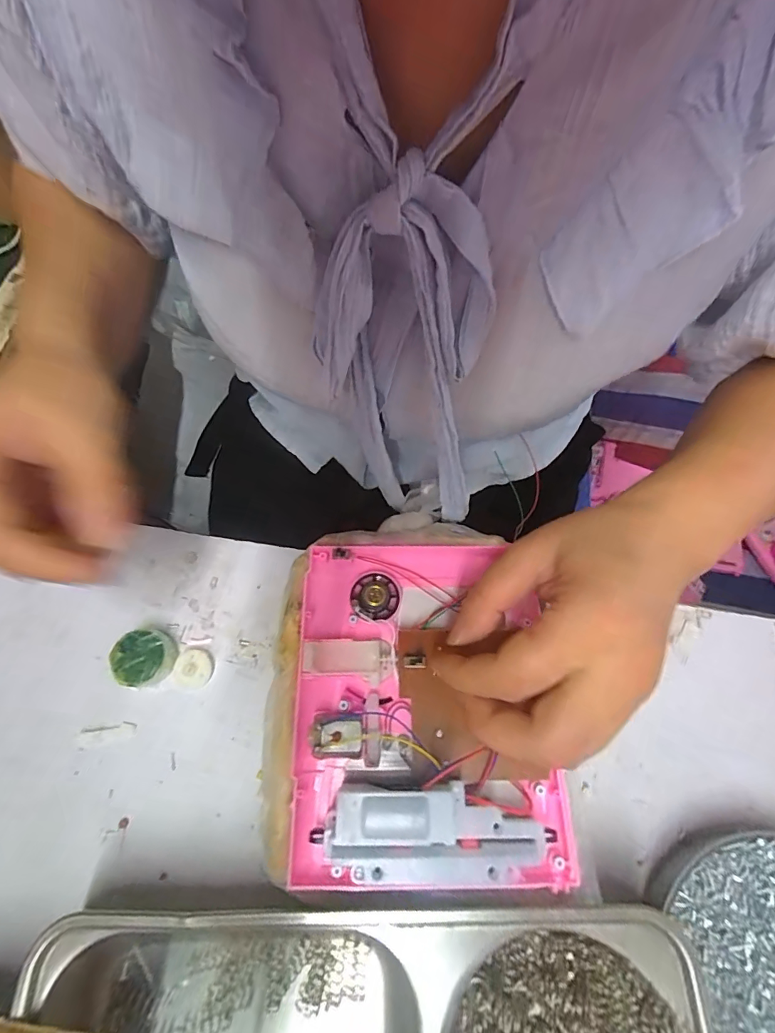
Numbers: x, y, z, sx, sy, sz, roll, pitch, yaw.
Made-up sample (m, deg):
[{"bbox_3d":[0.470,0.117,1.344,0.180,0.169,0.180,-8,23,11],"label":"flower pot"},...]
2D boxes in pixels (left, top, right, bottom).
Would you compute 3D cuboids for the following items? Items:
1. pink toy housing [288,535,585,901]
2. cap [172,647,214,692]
[{"bbox_3d":[0.015,0.086,0.226,0.136,0.040,0.168,-1,65,-2],"label":"pink toy housing"},{"bbox_3d":[-0.121,0.094,0.270,0.024,0.006,0.024,1,65,-1],"label":"cap"}]

